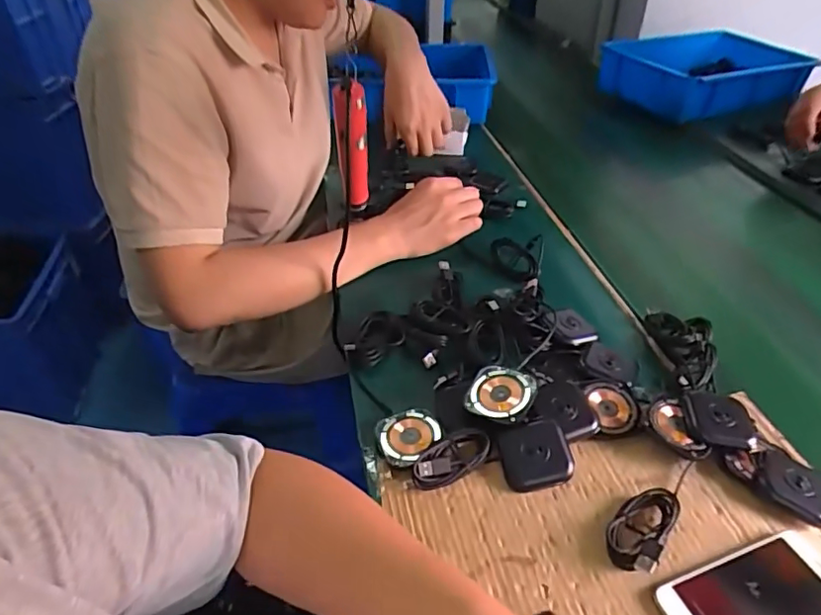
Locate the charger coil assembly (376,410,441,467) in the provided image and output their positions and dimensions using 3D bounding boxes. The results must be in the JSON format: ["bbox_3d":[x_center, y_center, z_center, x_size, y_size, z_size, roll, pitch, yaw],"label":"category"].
[{"bbox_3d":[-0.002,0.117,0.514,0.056,0.008,0.051,0,39,0],"label":"charger coil assembly"}]

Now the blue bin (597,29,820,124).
[{"bbox_3d":[0.658,-0.524,1.253,0.422,0.103,0.287,-18,42,-20],"label":"blue bin"}]

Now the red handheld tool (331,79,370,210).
[{"bbox_3d":[-0.069,-0.185,0.663,0.035,0.201,0.031,-3,60,-4],"label":"red handheld tool"}]

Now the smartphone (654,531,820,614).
[{"bbox_3d":[0.247,0.208,0.397,0.133,0.013,0.066,-13,41,-15],"label":"smartphone"}]

